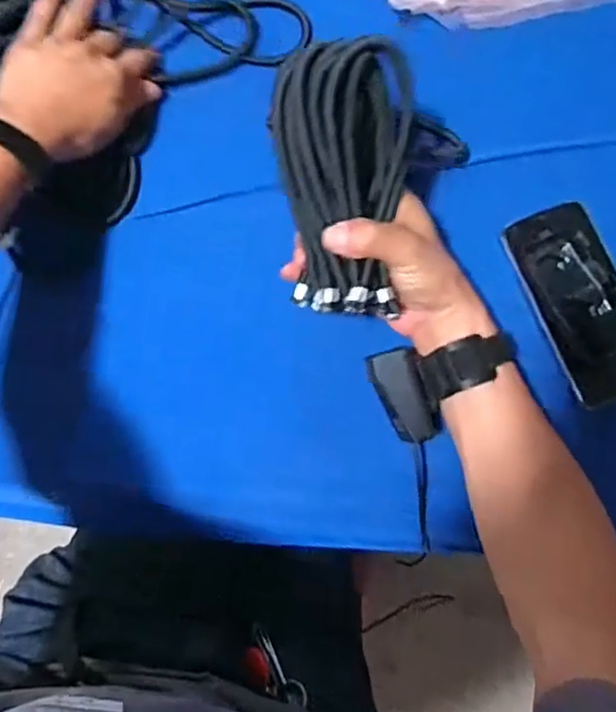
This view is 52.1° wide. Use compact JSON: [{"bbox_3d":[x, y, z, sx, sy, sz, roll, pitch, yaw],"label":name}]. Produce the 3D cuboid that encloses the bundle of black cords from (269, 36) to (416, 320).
[{"bbox_3d":[0.023,-0.114,0.424,0.088,0.055,0.173,1,109,1],"label":"bundle of black cords"}]

